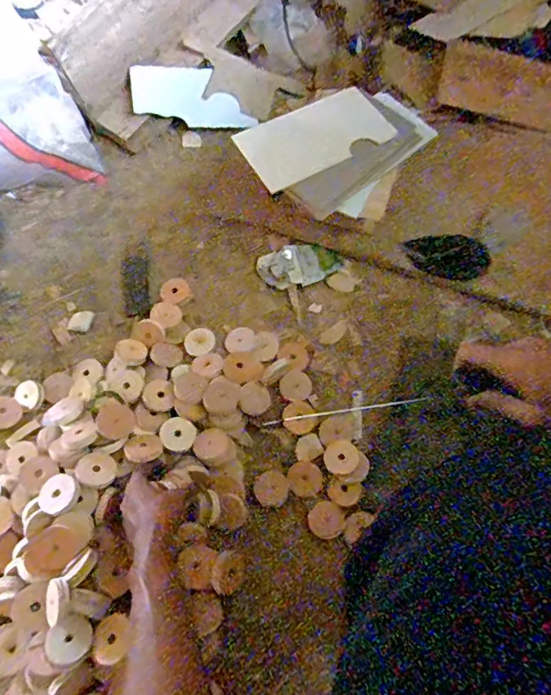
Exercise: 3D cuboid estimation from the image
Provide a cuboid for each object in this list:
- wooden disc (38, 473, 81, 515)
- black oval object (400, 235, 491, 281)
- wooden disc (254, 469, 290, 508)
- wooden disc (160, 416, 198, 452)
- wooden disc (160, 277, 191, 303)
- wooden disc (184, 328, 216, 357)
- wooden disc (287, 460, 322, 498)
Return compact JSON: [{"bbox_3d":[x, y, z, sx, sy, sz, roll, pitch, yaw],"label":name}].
[{"bbox_3d":[-0.285,0.192,0.633,0.049,0.006,0.050,3,67,-7],"label":"wooden disc"},{"bbox_3d":[0.304,-0.162,0.859,0.152,0.007,0.074,7,92,2],"label":"black oval object"},{"bbox_3d":[-0.006,0.210,0.715,0.049,0.010,0.050,0,65,-1],"label":"wooden disc"},{"bbox_3d":[-0.144,0.128,0.713,0.049,0.013,0.051,0,65,-1],"label":"wooden disc"},{"bbox_3d":[-0.176,-0.100,0.845,0.050,0.004,0.047,0,65,-1],"label":"wooden disc"},{"bbox_3d":[-0.126,-0.010,0.805,0.050,0.005,0.053,-3,61,5],"label":"wooden disc"},{"bbox_3d":[0.045,0.197,0.724,0.048,0.009,0.052,0,65,-1],"label":"wooden disc"}]

